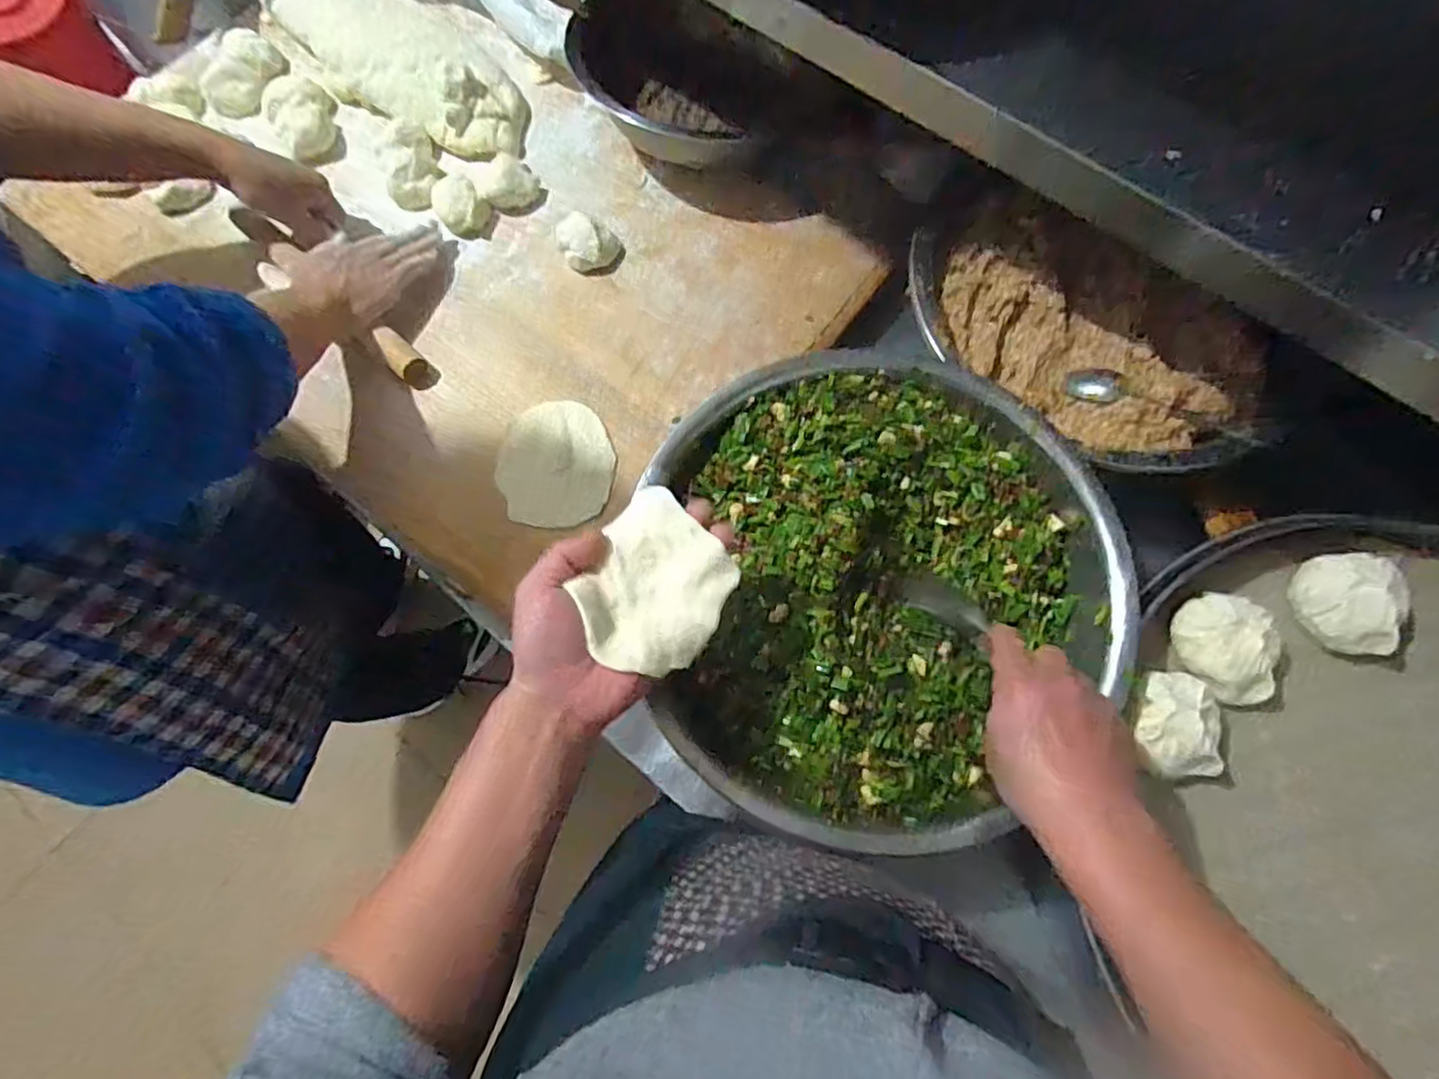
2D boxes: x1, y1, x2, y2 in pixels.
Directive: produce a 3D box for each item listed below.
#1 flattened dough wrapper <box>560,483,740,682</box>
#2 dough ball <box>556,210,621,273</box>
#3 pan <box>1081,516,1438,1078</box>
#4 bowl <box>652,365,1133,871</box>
[{"bbox_3d":[-0.045,0.027,0.427,0.094,0.023,0.100,0,73,1],"label":"flattened dough wrapper"},{"bbox_3d":[-0.139,-0.315,0.706,0.056,0.026,0.064,-23,74,-6],"label":"dough ball"},{"bbox_3d":[0.528,0.221,0.481,0.457,0.059,0.457,0,73,1],"label":"pan"},{"bbox_3d":[0.122,0.036,0.556,0.380,0.094,0.389,0,73,1],"label":"bowl"}]

